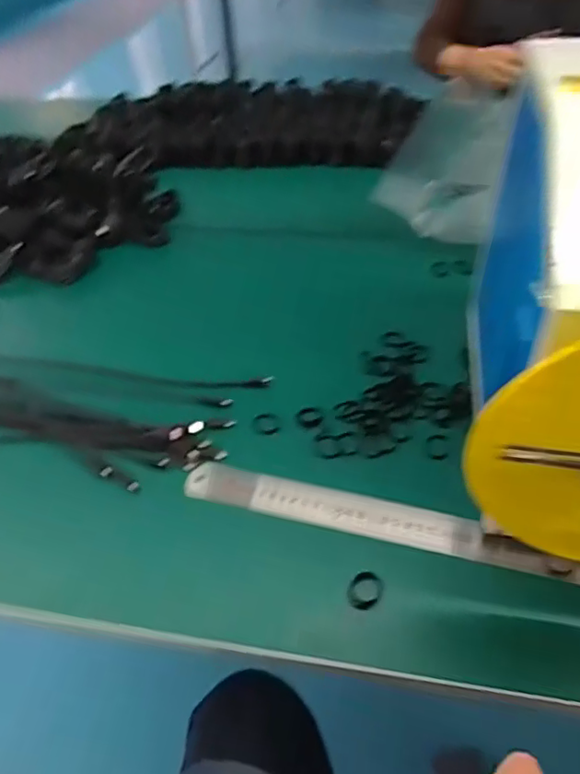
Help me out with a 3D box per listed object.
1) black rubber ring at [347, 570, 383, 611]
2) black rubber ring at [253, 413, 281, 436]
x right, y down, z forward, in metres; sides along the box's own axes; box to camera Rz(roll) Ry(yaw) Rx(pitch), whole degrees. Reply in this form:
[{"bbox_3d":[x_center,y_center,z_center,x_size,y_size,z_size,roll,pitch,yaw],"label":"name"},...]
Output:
[{"bbox_3d":[0.057,0.155,0.429,0.028,0.011,0.024,-32,49,-26],"label":"black rubber ring"},{"bbox_3d":[-0.023,0.036,0.561,0.027,0.004,0.027,-2,43,2],"label":"black rubber ring"}]

